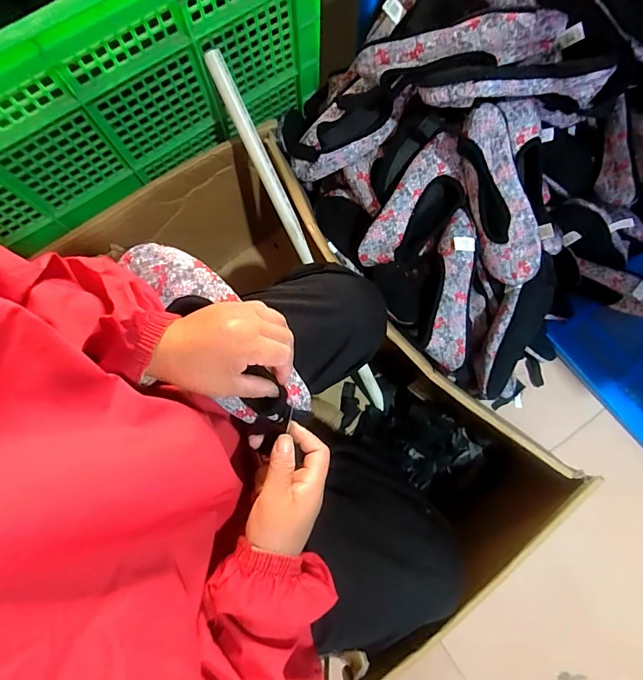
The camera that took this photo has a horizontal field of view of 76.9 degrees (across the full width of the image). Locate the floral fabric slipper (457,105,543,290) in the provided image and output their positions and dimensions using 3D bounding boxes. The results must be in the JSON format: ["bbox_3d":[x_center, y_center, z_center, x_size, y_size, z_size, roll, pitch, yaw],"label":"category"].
[{"bbox_3d":[0.258,-0.201,0.596,0.067,0.067,0.259,-26,111,-4],"label":"floral fabric slipper"}]

